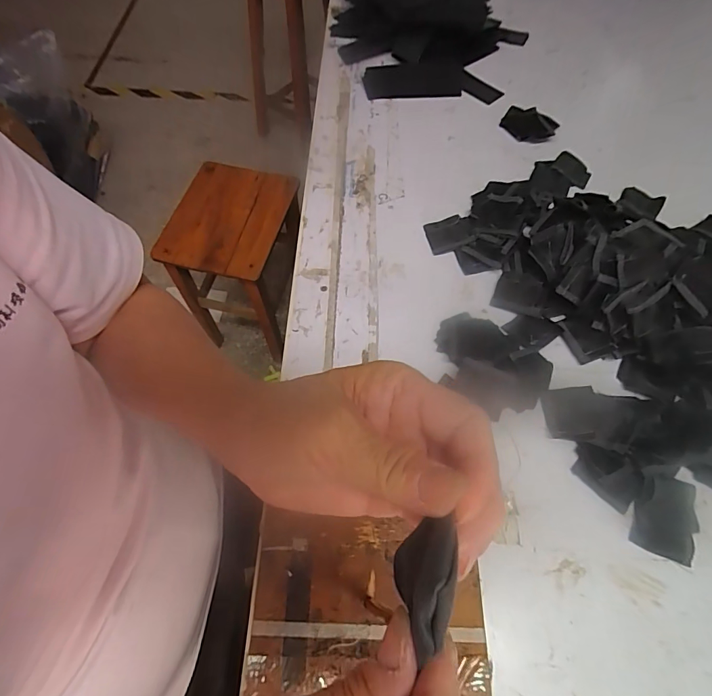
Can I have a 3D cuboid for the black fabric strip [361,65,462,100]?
[{"bbox_3d":[0.097,-0.435,0.661,0.164,0.012,0.075,-6,73,-7],"label":"black fabric strip"}]

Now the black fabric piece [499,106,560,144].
[{"bbox_3d":[0.259,-0.336,0.607,0.061,0.009,0.081,-32,67,-17],"label":"black fabric piece"}]

